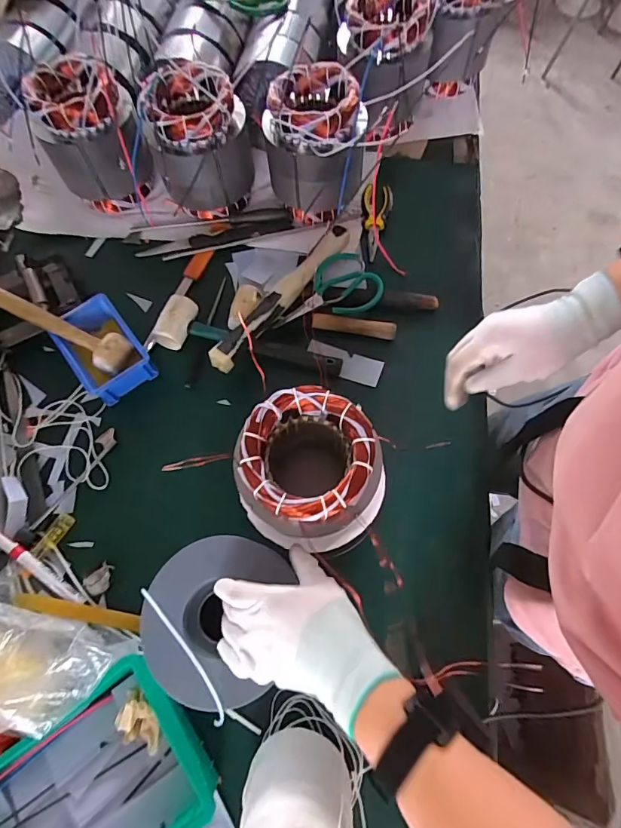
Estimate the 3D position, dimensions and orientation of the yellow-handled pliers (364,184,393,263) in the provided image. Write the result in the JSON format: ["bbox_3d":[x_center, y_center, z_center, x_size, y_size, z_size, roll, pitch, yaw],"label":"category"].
[{"bbox_3d":[0.108,-0.326,0.724,0.050,0.024,0.144,12,71,5],"label":"yellow-handled pliers"}]

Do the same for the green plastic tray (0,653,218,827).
[{"bbox_3d":[-0.243,0.407,0.441,0.248,0.052,0.174,-34,74,-11],"label":"green plastic tray"}]

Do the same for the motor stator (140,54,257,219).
[{"bbox_3d":[-0.177,-0.438,0.686,0.150,0.168,0.137,-12,71,-4],"label":"motor stator"}]

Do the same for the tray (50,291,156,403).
[{"bbox_3d":[-0.313,-0.098,0.634,0.096,0.053,0.149,-36,74,-11],"label":"tray"}]

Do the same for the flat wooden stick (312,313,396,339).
[{"bbox_3d":[0.068,-0.138,0.652,0.129,0.004,0.025,8,93,-2],"label":"flat wooden stick"}]

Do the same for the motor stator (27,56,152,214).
[{"bbox_3d":[-0.359,-0.452,0.697,0.143,0.166,0.143,0,72,-1],"label":"motor stator"}]

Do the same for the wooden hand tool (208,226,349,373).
[{"bbox_3d":[-0.039,-0.191,0.660,0.046,0.068,0.331,35,74,12],"label":"wooden hand tool"}]

